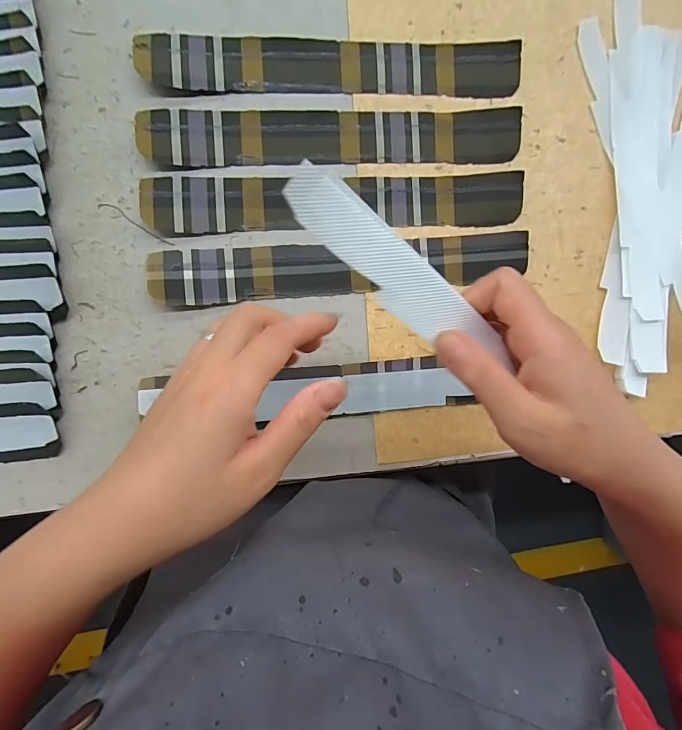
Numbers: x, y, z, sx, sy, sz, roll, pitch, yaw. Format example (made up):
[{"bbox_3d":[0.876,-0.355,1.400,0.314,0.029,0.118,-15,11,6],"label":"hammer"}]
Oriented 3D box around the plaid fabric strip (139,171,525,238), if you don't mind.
[{"bbox_3d":[0.003,-0.112,0.282,0.260,0.006,0.036,-5,94,-9],"label":"plaid fabric strip"}]

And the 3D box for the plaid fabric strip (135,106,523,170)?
[{"bbox_3d":[0.001,-0.157,0.281,0.259,0.007,0.036,-6,94,-9],"label":"plaid fabric strip"}]

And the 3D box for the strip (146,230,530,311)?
[{"bbox_3d":[0.007,-0.068,0.284,0.261,0.007,0.037,-6,94,-9],"label":"strip"}]

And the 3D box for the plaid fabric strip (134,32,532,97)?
[{"bbox_3d":[0.001,-0.204,0.279,0.259,0.008,0.035,-5,94,-9],"label":"plaid fabric strip"}]

